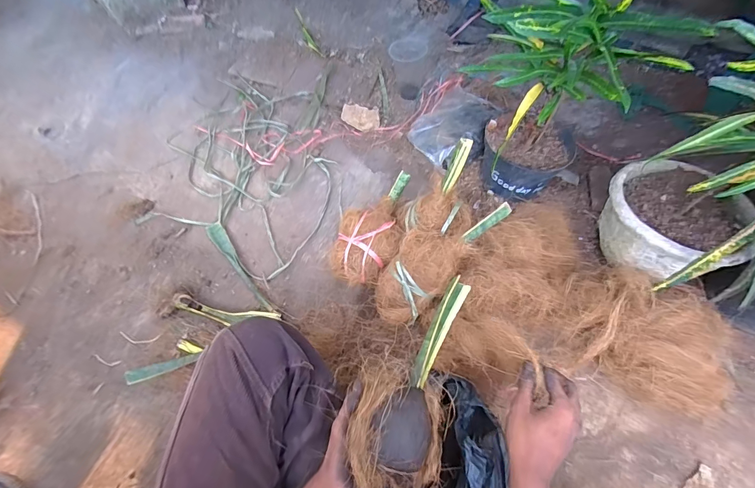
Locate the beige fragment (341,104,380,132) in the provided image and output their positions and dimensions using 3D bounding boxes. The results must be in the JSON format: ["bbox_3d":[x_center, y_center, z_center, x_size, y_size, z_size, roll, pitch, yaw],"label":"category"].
[{"bbox_3d":[-0.041,-0.306,0.900,0.091,0.007,0.056,14,99,2],"label":"beige fragment"}]

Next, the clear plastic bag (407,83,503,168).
[{"bbox_3d":[0.174,-0.260,0.826,0.172,0.107,0.187,-28,65,-13],"label":"clear plastic bag"}]

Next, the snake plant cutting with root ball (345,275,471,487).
[{"bbox_3d":[0.051,0.162,0.465,0.114,0.074,0.282,21,57,12],"label":"snake plant cutting with root ball"}]

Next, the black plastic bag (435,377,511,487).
[{"bbox_3d":[0.108,0.290,0.470,0.070,0.107,0.215,9,75,6],"label":"black plastic bag"}]

